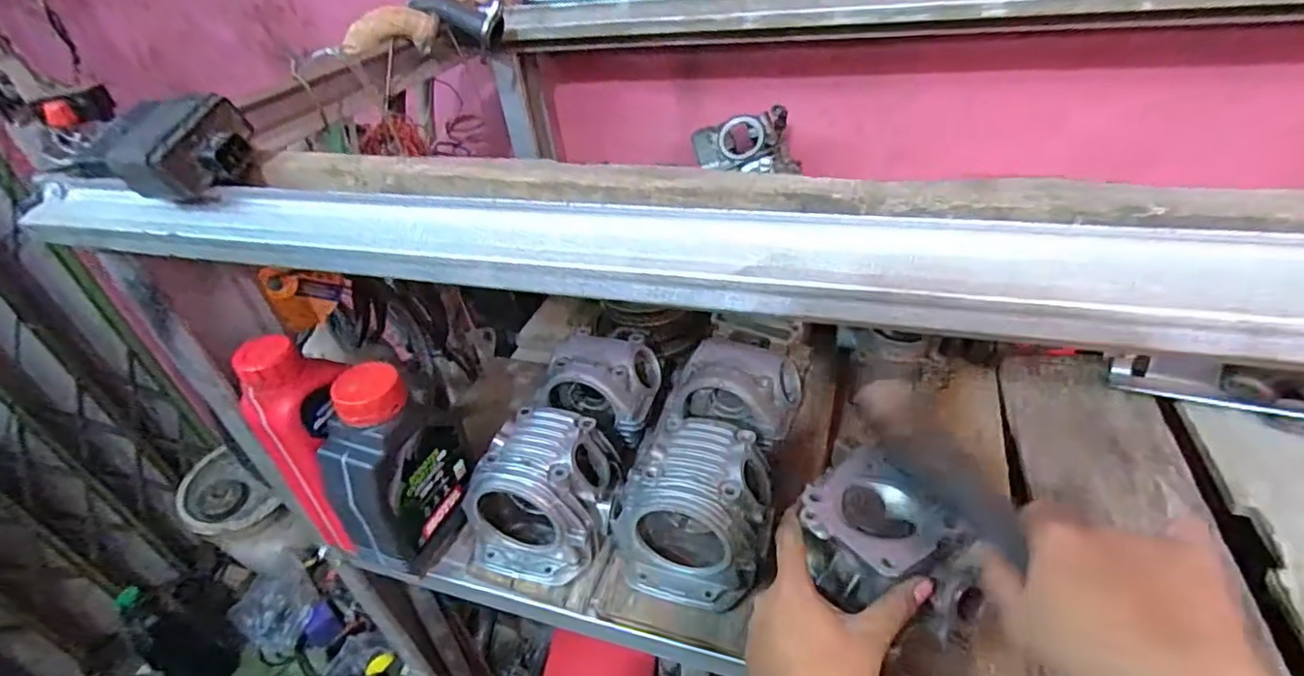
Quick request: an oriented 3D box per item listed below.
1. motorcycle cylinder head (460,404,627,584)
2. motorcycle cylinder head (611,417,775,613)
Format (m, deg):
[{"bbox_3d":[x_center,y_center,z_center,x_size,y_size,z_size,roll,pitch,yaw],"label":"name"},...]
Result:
[{"bbox_3d":[-0.101,0.143,0.567,0.118,0.103,0.128,11,41,23],"label":"motorcycle cylinder head"},{"bbox_3d":[0.038,0.149,0.533,0.127,0.101,0.124,9,40,20],"label":"motorcycle cylinder head"}]

